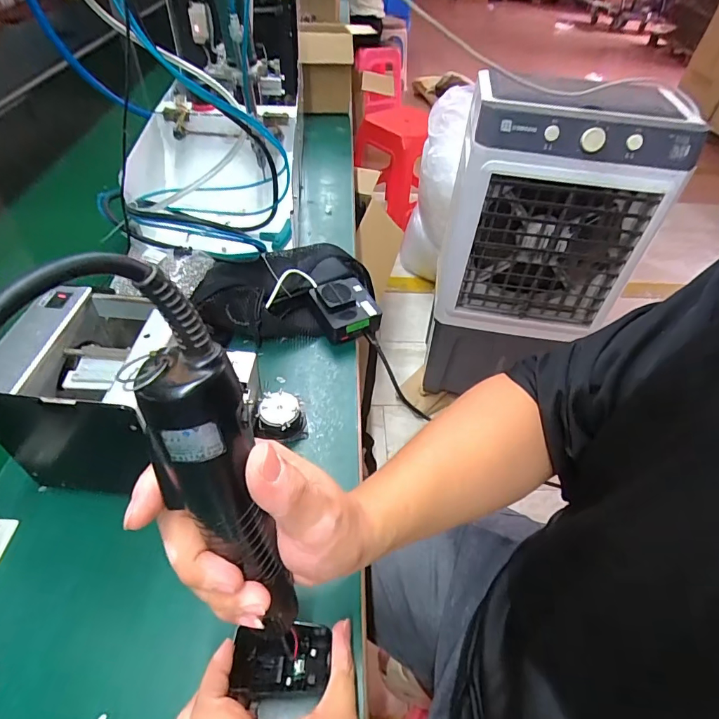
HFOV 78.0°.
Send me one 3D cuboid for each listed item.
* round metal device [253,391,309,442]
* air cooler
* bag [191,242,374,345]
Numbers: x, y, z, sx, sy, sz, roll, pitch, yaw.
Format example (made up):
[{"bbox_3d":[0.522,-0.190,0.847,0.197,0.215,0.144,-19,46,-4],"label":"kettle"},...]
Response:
[{"bbox_3d":[-0.082,0.061,0.471,0.052,0.030,0.042,2,46,-3],"label":"round metal device"},{"bbox_3d":[0.403,-0.229,1.113,0.383,0.753,0.283,8,46,3],"label":"air cooler"},{"bbox_3d":[-0.098,-0.108,0.614,0.239,0.060,0.159,-9,48,-13],"label":"bag"}]

